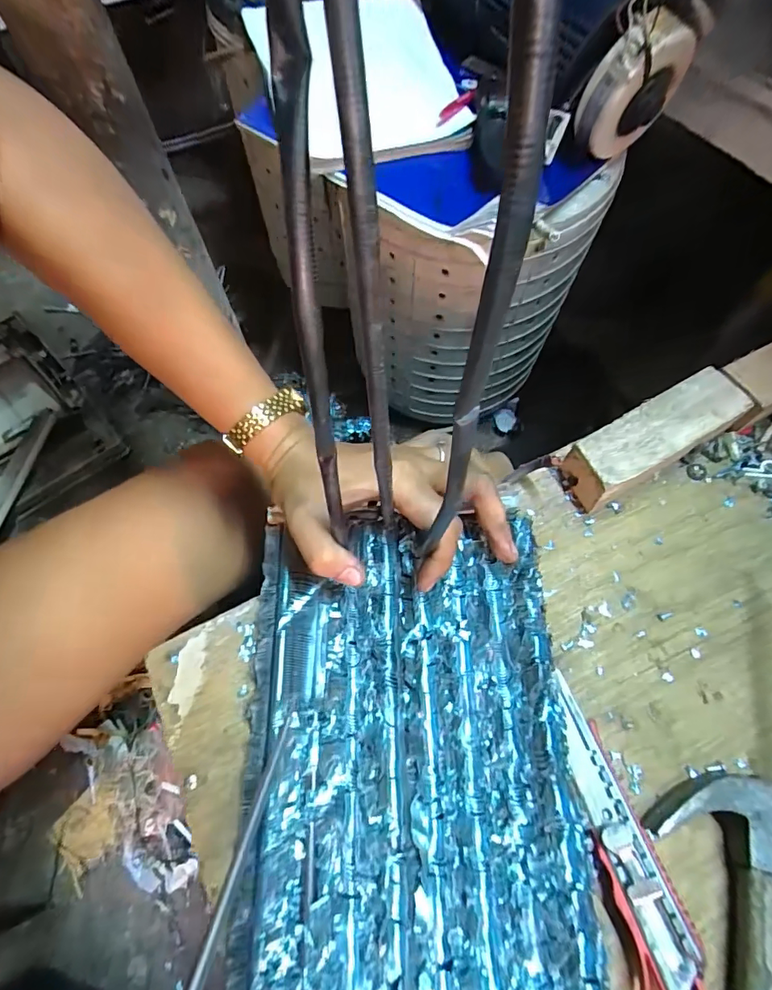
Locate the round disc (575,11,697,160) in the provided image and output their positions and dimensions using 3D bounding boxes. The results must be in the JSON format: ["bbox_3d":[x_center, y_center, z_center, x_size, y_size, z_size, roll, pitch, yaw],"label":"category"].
[{"bbox_3d":[0.200,-0.332,0.376,0.085,0.088,0.040,-35,67,-16],"label":"round disc"}]

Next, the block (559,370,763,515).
[{"bbox_3d":[0.177,-0.037,0.315,0.123,0.044,0.042,-25,64,-12],"label":"block"}]

